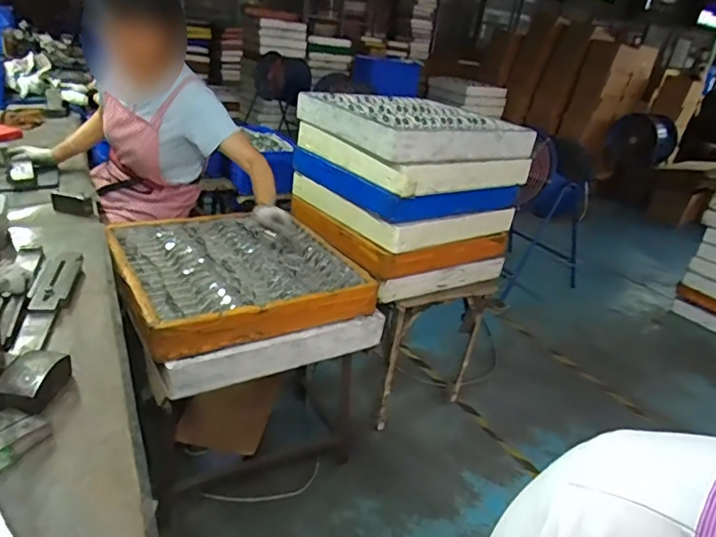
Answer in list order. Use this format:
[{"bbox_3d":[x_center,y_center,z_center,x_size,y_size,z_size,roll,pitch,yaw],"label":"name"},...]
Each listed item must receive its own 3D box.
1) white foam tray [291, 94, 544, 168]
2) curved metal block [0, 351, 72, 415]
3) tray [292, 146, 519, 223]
[{"bbox_3d":[0.163,-0.454,1.632,0.570,0.099,0.554,-13,33,-37],"label":"white foam tray"},{"bbox_3d":[-0.429,0.150,0.684,0.059,0.048,0.100,7,25,-1],"label":"curved metal block"},{"bbox_3d":[0.155,-0.309,1.744,0.573,0.094,0.579,-14,33,-39],"label":"tray"}]

